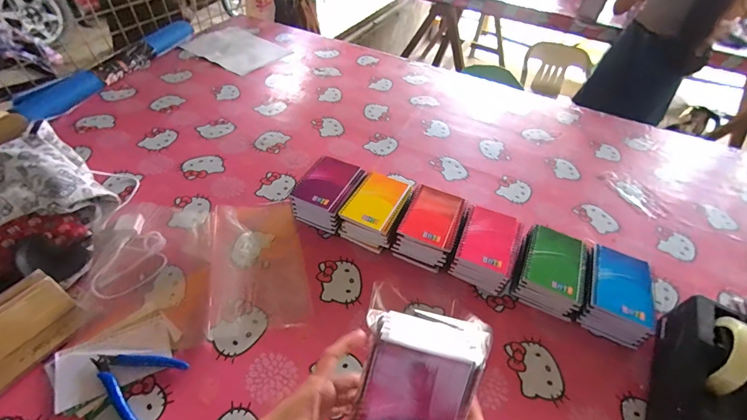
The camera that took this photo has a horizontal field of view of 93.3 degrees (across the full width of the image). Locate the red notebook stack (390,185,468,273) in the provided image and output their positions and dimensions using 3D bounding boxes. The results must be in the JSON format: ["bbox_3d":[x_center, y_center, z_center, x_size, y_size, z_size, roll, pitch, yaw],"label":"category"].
[{"bbox_3d":[0.106,0.030,0.644,0.094,0.059,0.141,22,48,14],"label":"red notebook stack"}]

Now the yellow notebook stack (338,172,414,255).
[{"bbox_3d":[0.005,0.001,0.658,0.093,0.063,0.133,22,48,13],"label":"yellow notebook stack"}]

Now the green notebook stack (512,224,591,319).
[{"bbox_3d":[0.293,0.103,0.595,0.105,0.063,0.137,23,49,14],"label":"green notebook stack"}]

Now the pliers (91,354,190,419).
[{"bbox_3d":[-0.316,0.218,0.458,0.106,0.015,0.085,19,48,11],"label":"pliers"}]

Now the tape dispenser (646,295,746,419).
[{"bbox_3d":[0.433,0.213,0.463,0.068,0.126,0.200,28,50,18],"label":"tape dispenser"}]

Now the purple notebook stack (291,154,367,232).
[{"bbox_3d":[-0.086,-0.032,0.681,0.100,0.062,0.137,21,48,13],"label":"purple notebook stack"}]

